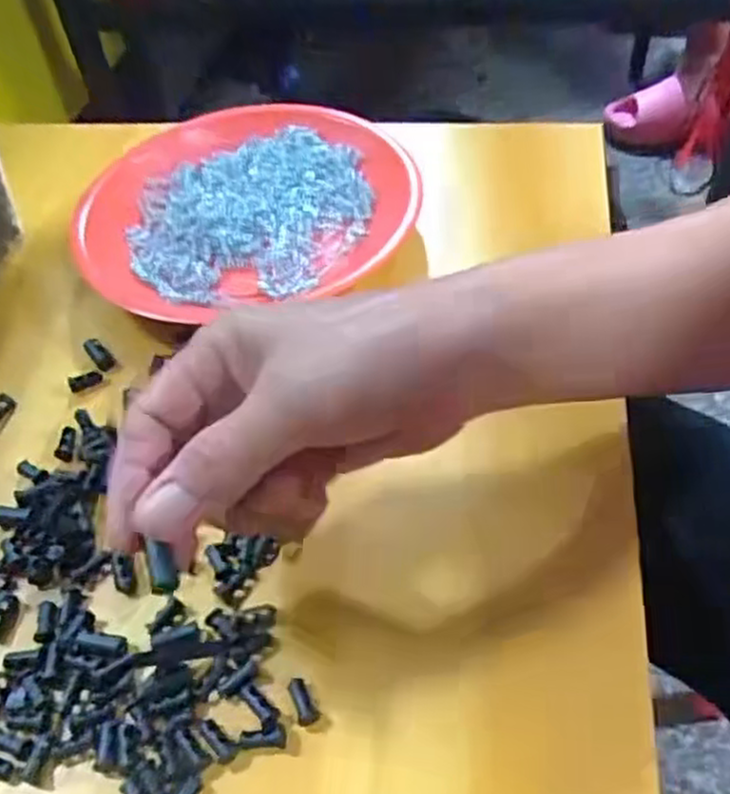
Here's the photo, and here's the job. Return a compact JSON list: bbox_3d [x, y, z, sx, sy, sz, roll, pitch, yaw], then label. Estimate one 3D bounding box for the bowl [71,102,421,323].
[{"bbox_3d":[-0.072,-0.114,0.446,0.188,0.029,0.163,-33,57,-18],"label":"bowl"}]

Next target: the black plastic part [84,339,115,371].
[{"bbox_3d":[-0.138,-0.022,0.393,0.009,0.004,0.020,-37,76,-21],"label":"black plastic part"}]

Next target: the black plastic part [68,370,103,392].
[{"bbox_3d":[-0.142,-0.008,0.382,0.016,0.004,0.009,-20,53,-10],"label":"black plastic part"}]

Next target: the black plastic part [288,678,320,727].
[{"bbox_3d":[-0.023,0.111,0.276,0.008,0.004,0.017,-24,54,-12],"label":"black plastic part"}]

